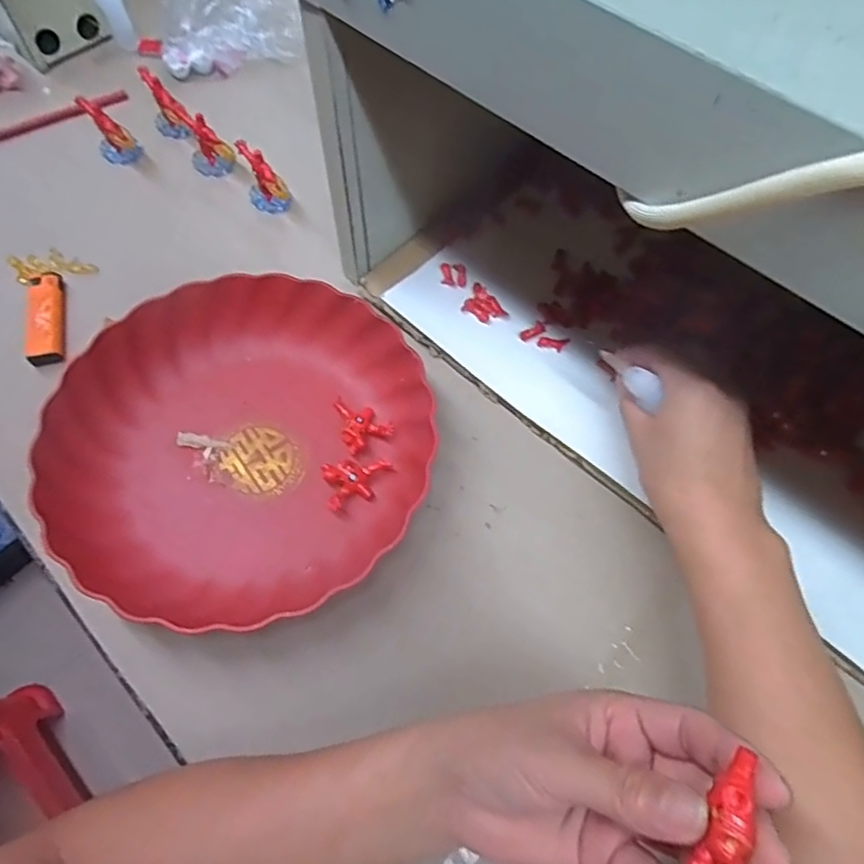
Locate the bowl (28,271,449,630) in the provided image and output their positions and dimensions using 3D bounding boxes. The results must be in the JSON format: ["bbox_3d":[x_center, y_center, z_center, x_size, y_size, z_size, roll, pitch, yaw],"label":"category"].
[{"bbox_3d":[-0.128,-0.001,0.411,0.237,0.043,0.232,0,63,-1],"label":"bowl"}]

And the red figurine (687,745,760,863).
[{"bbox_3d":[0.100,0.128,0.198,0.014,0.010,0.041,21,79,9],"label":"red figurine"}]

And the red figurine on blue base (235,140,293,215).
[{"bbox_3d":[-0.145,-0.221,0.521,0.035,0.049,0.036,-8,64,-5],"label":"red figurine on blue base"}]

